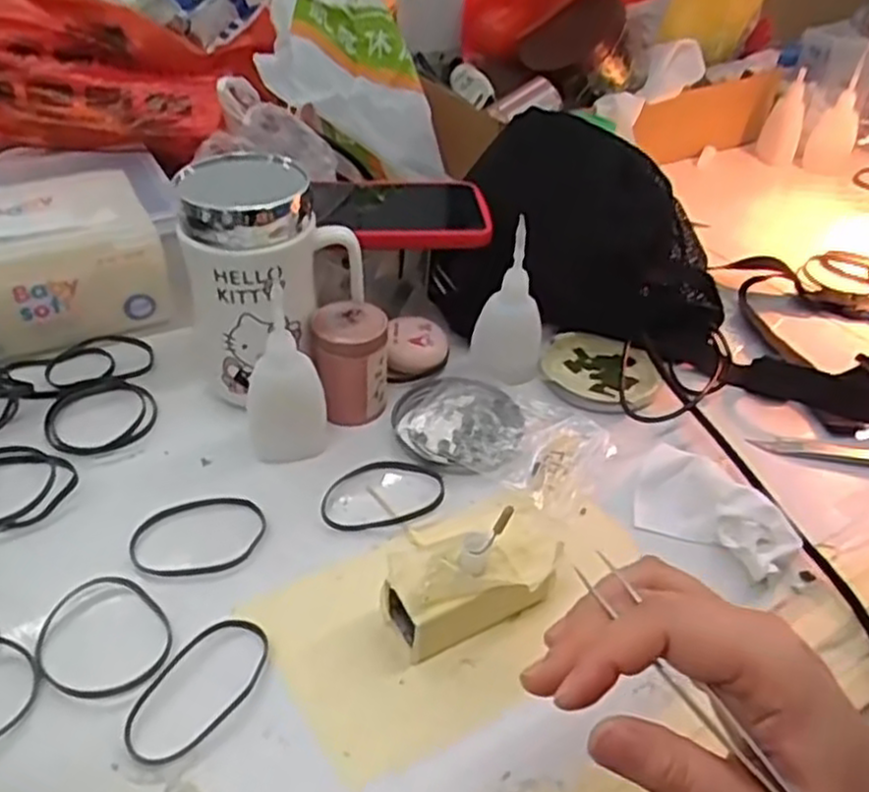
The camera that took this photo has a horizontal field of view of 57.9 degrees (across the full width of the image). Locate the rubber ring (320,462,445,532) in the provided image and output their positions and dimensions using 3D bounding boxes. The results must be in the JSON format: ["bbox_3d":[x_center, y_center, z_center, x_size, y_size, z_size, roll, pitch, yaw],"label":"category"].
[{"bbox_3d":[-0.029,0.054,0.440,0.070,0.004,0.045,-5,39,-11],"label":"rubber ring"}]

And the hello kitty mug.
[{"bbox_3d":[-0.102,-0.068,0.468,0.098,0.145,0.086,21,42,21],"label":"hello kitty mug"}]

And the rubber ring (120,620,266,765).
[{"bbox_3d":[-0.103,0.128,0.346,0.040,0.004,0.073,22,42,21],"label":"rubber ring"}]

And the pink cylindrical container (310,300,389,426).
[{"bbox_3d":[-0.051,-0.022,0.480,0.047,0.059,0.041,0,40,-6],"label":"pink cylindrical container"}]

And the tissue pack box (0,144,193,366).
[{"bbox_3d":[-0.284,-0.111,0.551,0.185,0.082,0.174,-18,45,-24],"label":"tissue pack box"}]

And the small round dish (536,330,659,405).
[{"bbox_3d":[0.112,-0.016,0.534,0.076,0.011,0.071,5,38,1],"label":"small round dish"}]

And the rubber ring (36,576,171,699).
[{"bbox_3d":[-0.153,0.111,0.361,0.064,0.004,0.056,29,45,28],"label":"rubber ring"}]

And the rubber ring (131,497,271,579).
[{"bbox_3d":[-0.124,0.074,0.413,0.068,0.005,0.051,-3,39,-9],"label":"rubber ring"}]

